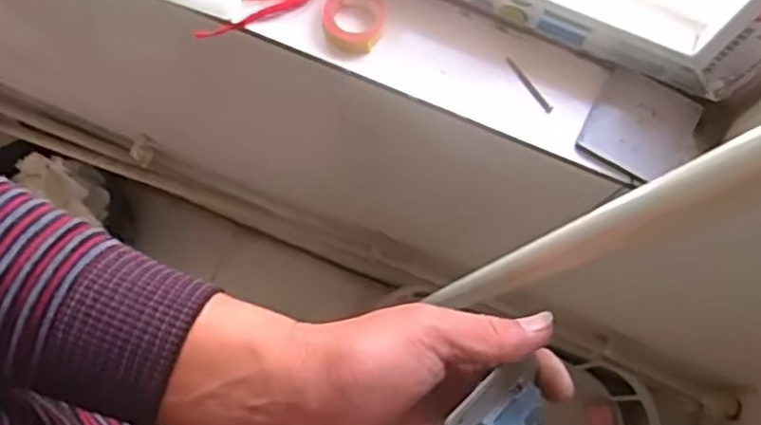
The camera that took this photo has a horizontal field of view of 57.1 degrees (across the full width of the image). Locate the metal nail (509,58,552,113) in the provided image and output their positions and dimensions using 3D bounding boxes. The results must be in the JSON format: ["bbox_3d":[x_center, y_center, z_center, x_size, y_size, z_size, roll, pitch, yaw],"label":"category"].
[{"bbox_3d":[0.136,-0.116,0.639,0.008,0.006,0.063,-34,78,-11],"label":"metal nail"}]

